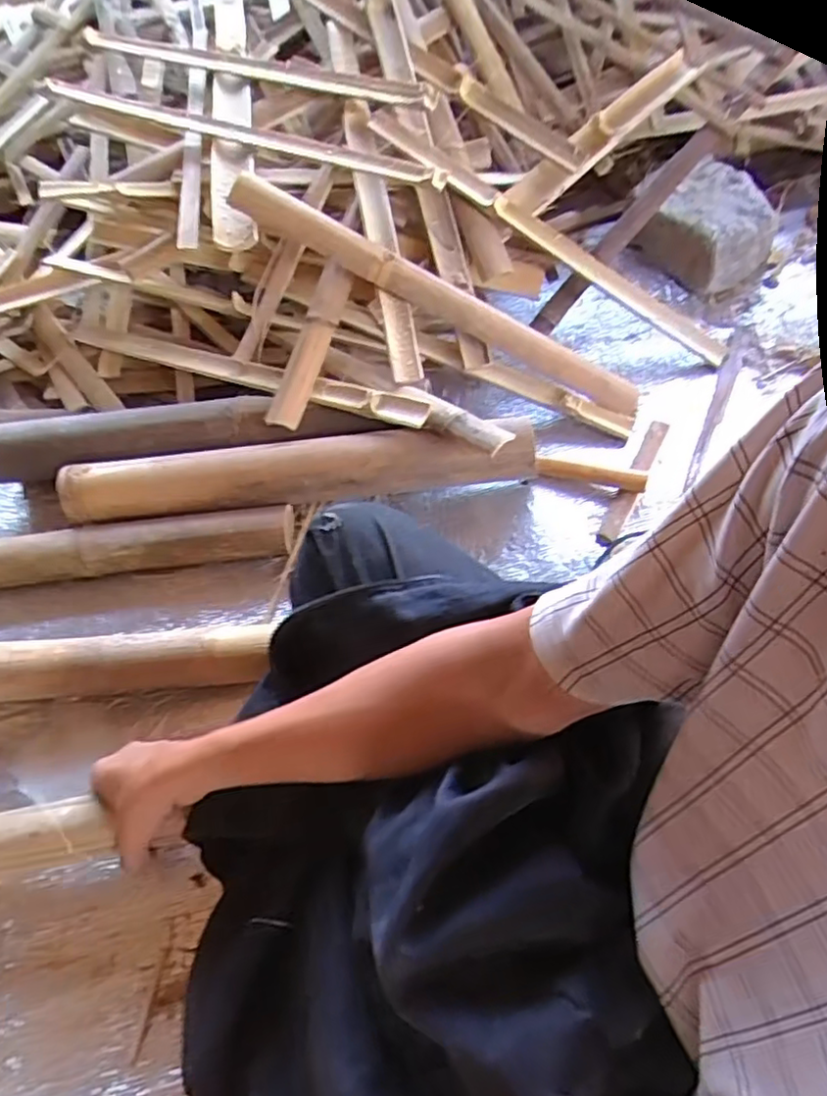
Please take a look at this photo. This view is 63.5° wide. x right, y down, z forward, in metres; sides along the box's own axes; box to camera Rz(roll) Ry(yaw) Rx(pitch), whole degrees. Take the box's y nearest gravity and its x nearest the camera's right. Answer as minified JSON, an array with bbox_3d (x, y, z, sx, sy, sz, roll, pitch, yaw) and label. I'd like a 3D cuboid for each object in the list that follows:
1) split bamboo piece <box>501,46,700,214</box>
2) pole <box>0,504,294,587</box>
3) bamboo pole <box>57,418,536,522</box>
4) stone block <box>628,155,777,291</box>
[{"bbox_3d":[0.236,-0.525,0.850,0.296,0.029,0.050,-41,62,-3],"label":"split bamboo piece"},{"bbox_3d":[-0.390,0.006,0.738,0.512,0.045,0.052,-6,57,1],"label":"pole"},{"bbox_3d":[-0.128,-0.089,0.736,0.512,0.054,0.059,-5,57,1],"label":"bamboo pole"},{"bbox_3d":[0.401,-0.439,0.931,0.163,0.088,0.172,-24,59,-11],"label":"stone block"}]

